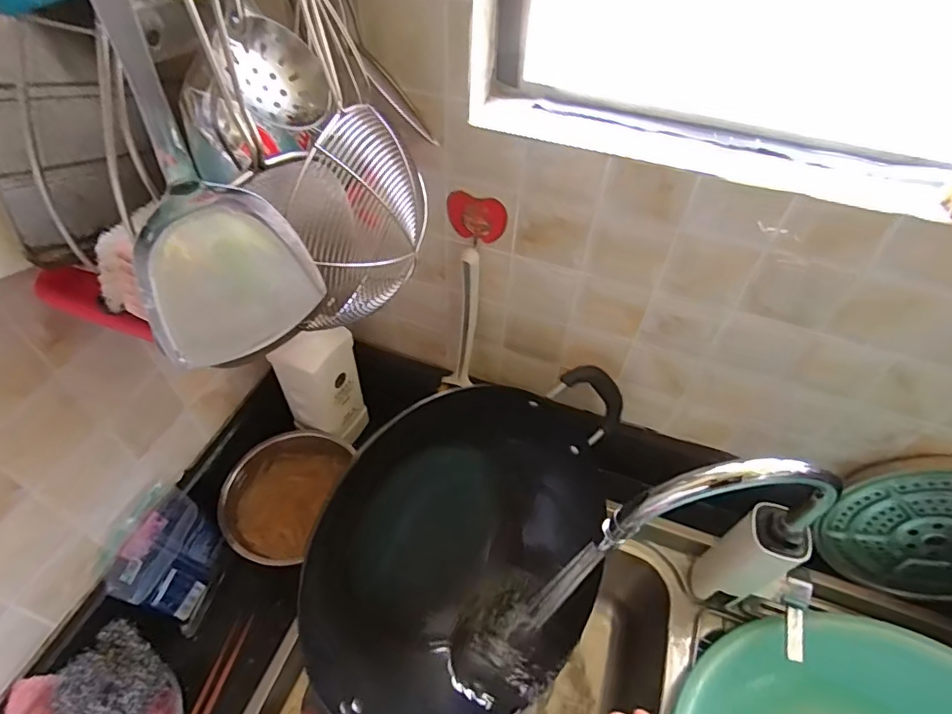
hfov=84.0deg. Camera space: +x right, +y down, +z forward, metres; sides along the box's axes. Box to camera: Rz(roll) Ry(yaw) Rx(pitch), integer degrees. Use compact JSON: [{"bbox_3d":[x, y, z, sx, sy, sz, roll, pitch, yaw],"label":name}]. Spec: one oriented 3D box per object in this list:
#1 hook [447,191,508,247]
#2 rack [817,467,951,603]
[{"bbox_3d":[0.000,-0.141,0.538,0.062,0.049,0.011,22,52,15],"label":"hook"},{"bbox_3d":[0.525,0.203,0.593,0.215,0.211,0.013,16,41,11],"label":"rack"}]

